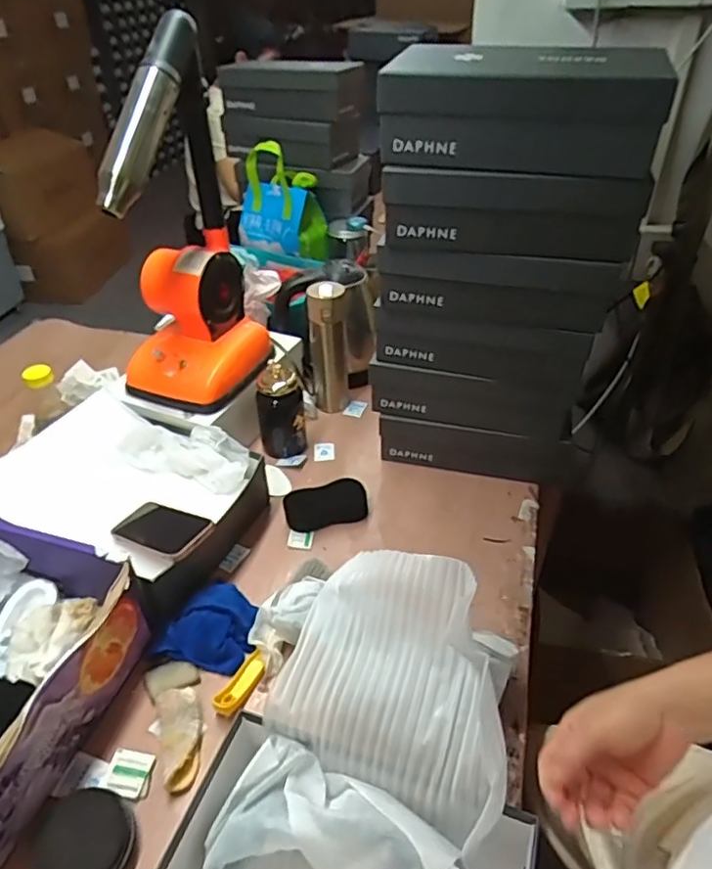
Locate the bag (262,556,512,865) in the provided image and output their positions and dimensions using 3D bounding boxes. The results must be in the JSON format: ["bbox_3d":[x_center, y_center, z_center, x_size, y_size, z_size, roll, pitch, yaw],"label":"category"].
[{"bbox_3d":[0.046,0.221,0.585,0.233,0.155,0.183,18,43,22],"label":"bag"}]

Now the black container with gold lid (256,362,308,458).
[{"bbox_3d":[-0.125,-0.046,1.006,0.078,0.156,0.077,-10,40,-12],"label":"black container with gold lid"}]

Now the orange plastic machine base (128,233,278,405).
[{"bbox_3d":[-0.256,-0.176,0.971,0.183,0.220,0.206,12,41,15],"label":"orange plastic machine base"}]

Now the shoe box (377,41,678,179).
[{"bbox_3d":[0.188,-0.383,0.697,0.303,0.107,0.175,8,40,10],"label":"shoe box"}]

